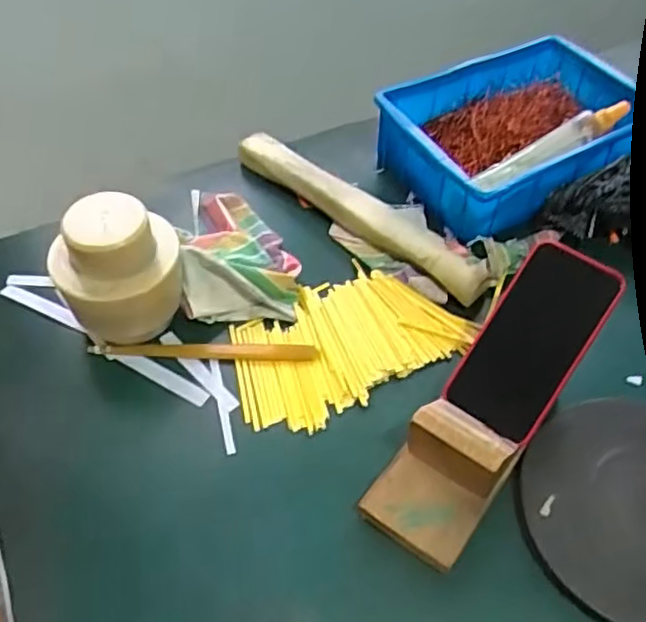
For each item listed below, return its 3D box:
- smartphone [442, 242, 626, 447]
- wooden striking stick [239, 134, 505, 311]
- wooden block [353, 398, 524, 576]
[{"bbox_3d":[0.174,0.024,0.556,0.079,0.007,0.159,34,91,22],"label":"smartphone"},{"bbox_3d":[0.037,-0.114,0.733,0.330,0.033,0.054,34,60,27],"label":"wooden striking stick"},{"bbox_3d":[0.092,0.125,0.518,0.082,0.060,0.115,32,59,25],"label":"wooden block"}]

